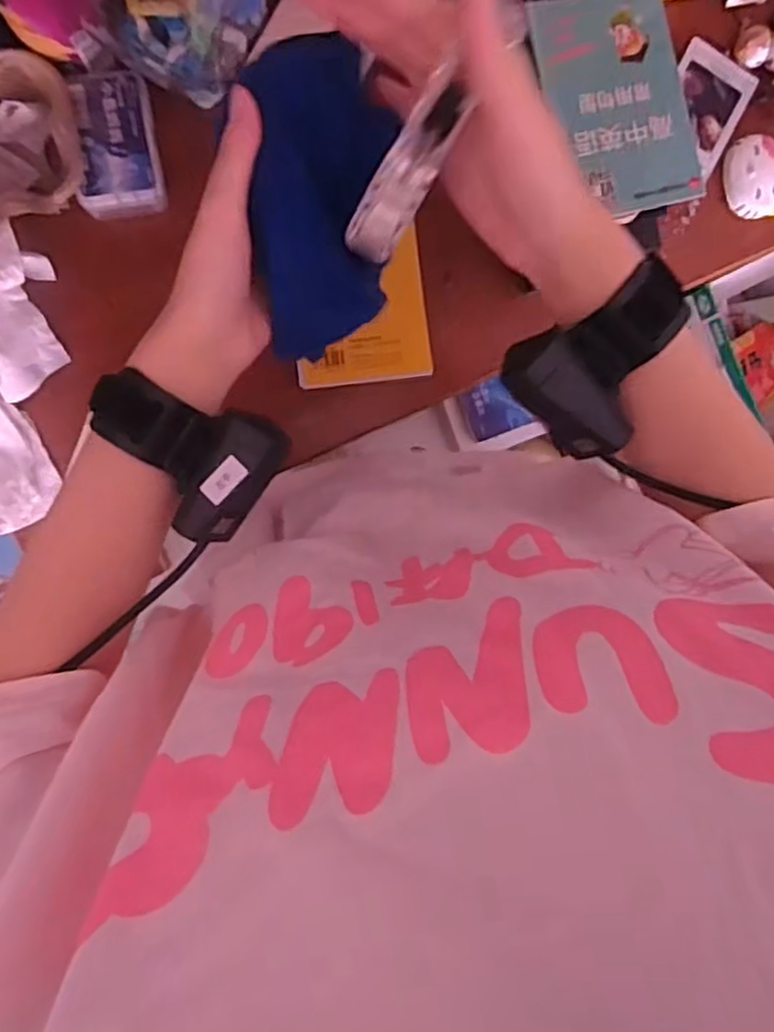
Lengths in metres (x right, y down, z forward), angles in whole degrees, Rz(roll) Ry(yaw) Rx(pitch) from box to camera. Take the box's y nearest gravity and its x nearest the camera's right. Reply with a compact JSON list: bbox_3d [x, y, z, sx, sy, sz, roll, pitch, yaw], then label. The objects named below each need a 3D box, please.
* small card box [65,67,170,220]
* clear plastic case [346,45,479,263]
[{"bbox_3d":[-0.196,-0.271,0.508,0.058,0.021,0.096,-10,95,-5],"label":"small card box"},{"bbox_3d":[0.008,-0.152,0.316,0.024,0.007,0.081,34,125,-8],"label":"clear plastic case"}]

